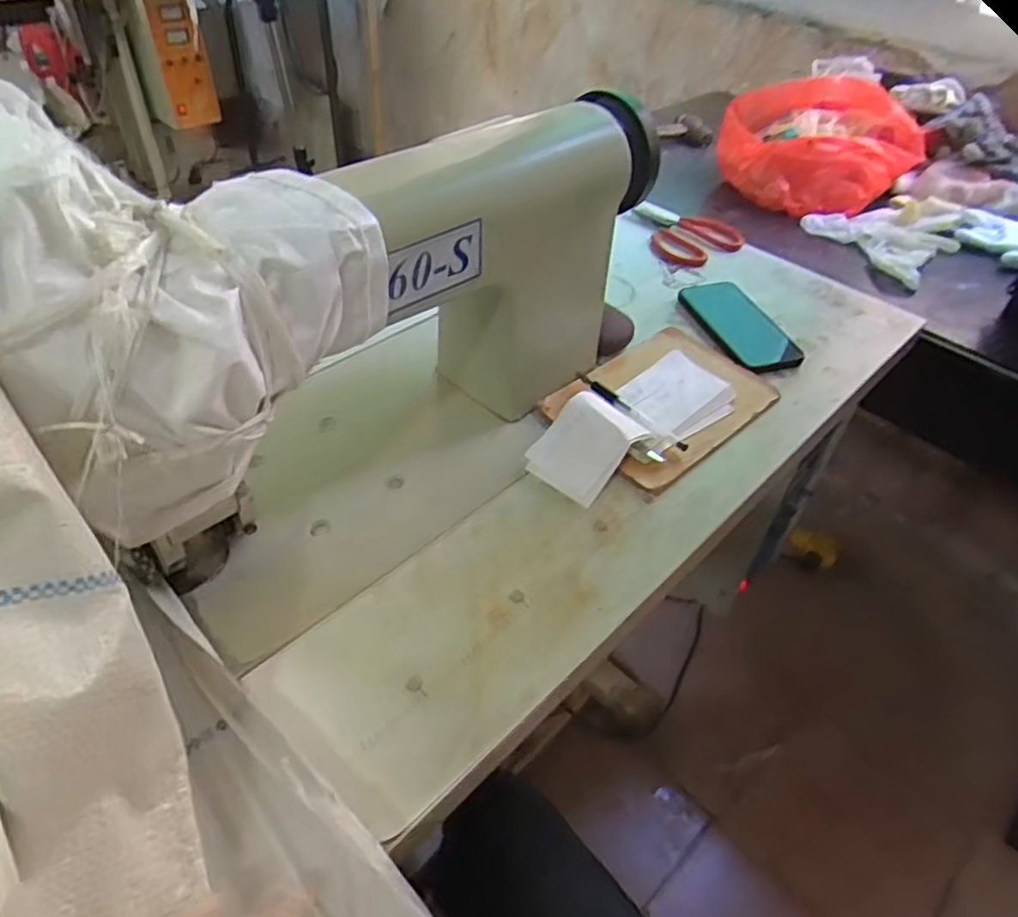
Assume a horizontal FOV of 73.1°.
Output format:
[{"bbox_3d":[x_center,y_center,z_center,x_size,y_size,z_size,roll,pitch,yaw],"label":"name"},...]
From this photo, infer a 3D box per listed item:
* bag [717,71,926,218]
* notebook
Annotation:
[{"bbox_3d":[0.458,-0.473,1.027,0.244,0.152,0.202,35,52,30],"label":"bag"},{"bbox_3d":[0.120,-0.041,0.631,0.094,0.043,0.230,37,52,28],"label":"notebook"}]

